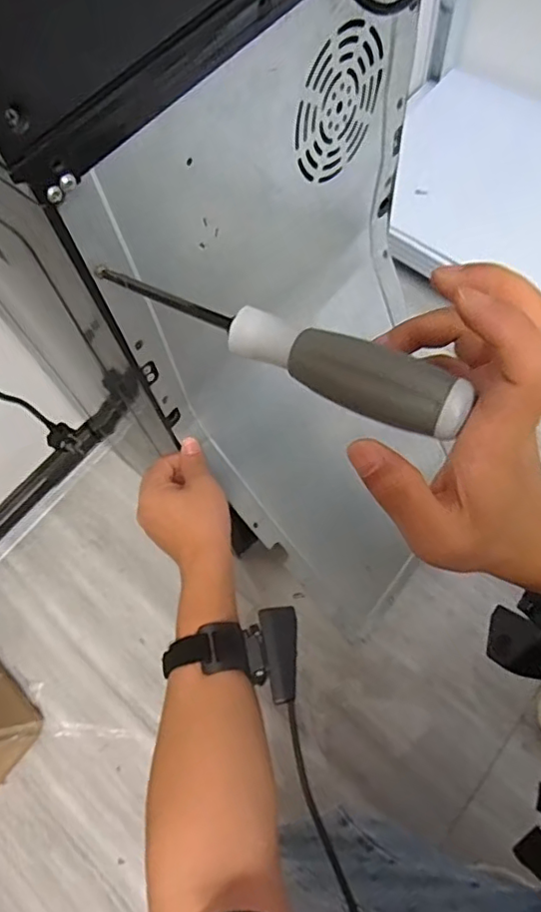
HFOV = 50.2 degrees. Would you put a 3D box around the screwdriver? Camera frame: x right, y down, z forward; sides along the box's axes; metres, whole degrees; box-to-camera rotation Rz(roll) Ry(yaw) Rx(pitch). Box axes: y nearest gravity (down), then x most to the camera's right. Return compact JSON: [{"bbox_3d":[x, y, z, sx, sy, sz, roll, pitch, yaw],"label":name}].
[{"bbox_3d":[0.001,-0.055,0.268,0.184,0.021,0.024,26,70,22],"label":"screwdriver"}]

